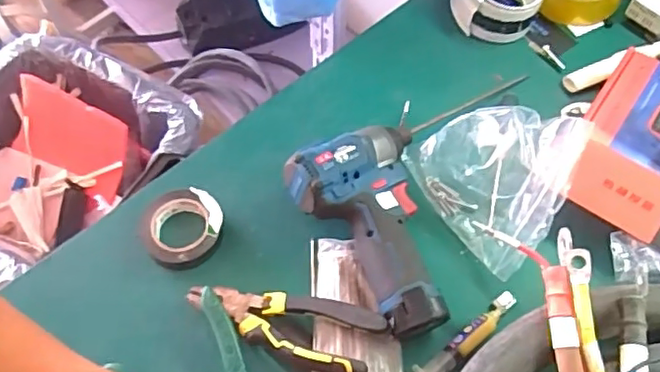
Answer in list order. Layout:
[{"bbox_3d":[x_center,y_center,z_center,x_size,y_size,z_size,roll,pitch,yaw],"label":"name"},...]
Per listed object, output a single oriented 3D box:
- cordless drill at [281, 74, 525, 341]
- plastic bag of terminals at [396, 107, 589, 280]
[{"bbox_3d":[0.072,0.020,0.539,0.165,0.059,0.184,-28,65,-16],"label":"cordless drill"},{"bbox_3d":[0.157,-0.013,0.551,0.116,0.084,0.144,-27,64,-15],"label":"plastic bag of terminals"}]

